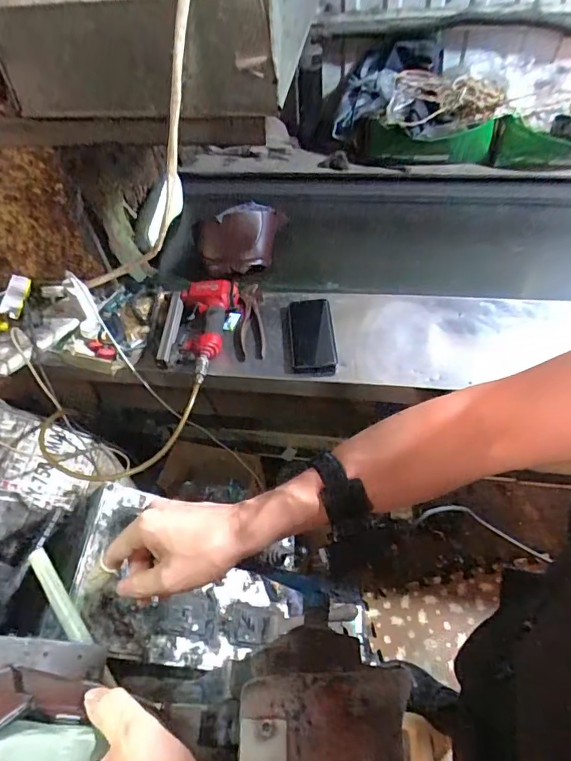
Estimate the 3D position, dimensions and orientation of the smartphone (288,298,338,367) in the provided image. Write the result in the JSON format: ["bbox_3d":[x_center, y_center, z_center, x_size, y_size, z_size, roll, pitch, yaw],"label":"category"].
[{"bbox_3d":[0.046,-0.086,0.850,0.074,0.007,0.139,-5,63,1],"label":"smartphone"}]

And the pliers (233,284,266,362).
[{"bbox_3d":[-0.067,-0.108,0.894,0.055,0.020,0.172,-5,52,2],"label":"pliers"}]

